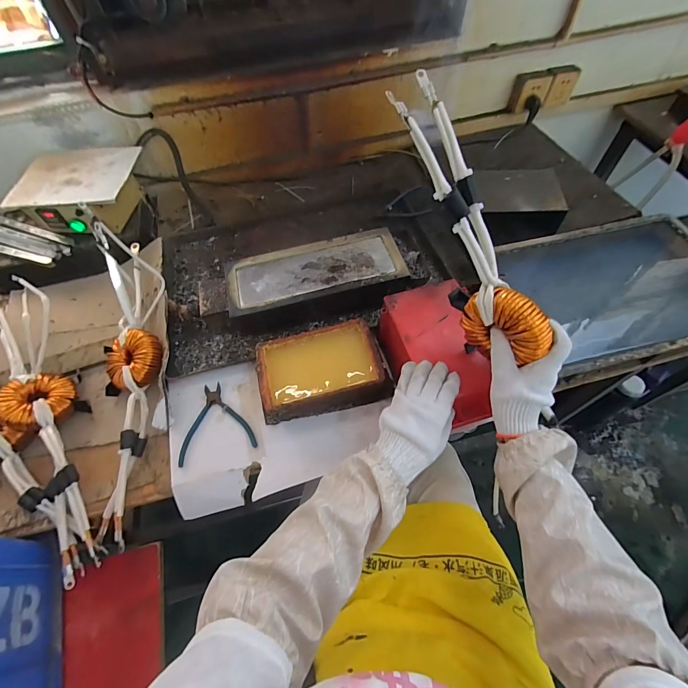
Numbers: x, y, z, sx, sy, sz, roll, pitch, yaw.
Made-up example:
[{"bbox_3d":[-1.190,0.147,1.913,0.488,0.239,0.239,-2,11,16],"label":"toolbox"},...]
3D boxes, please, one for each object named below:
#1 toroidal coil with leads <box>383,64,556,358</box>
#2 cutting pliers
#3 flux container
[{"bbox_3d":[0.140,-0.136,0.420,0.055,0.110,0.340,-28,101,-13],"label":"toroidal coil with leads"},{"bbox_3d":[-0.223,0.130,0.604,0.126,0.007,0.132,-14,59,-5],"label":"cutting pliers"},{"bbox_3d":[-0.037,0.048,0.606,0.228,0.067,0.137,-14,59,-5],"label":"flux container"}]

